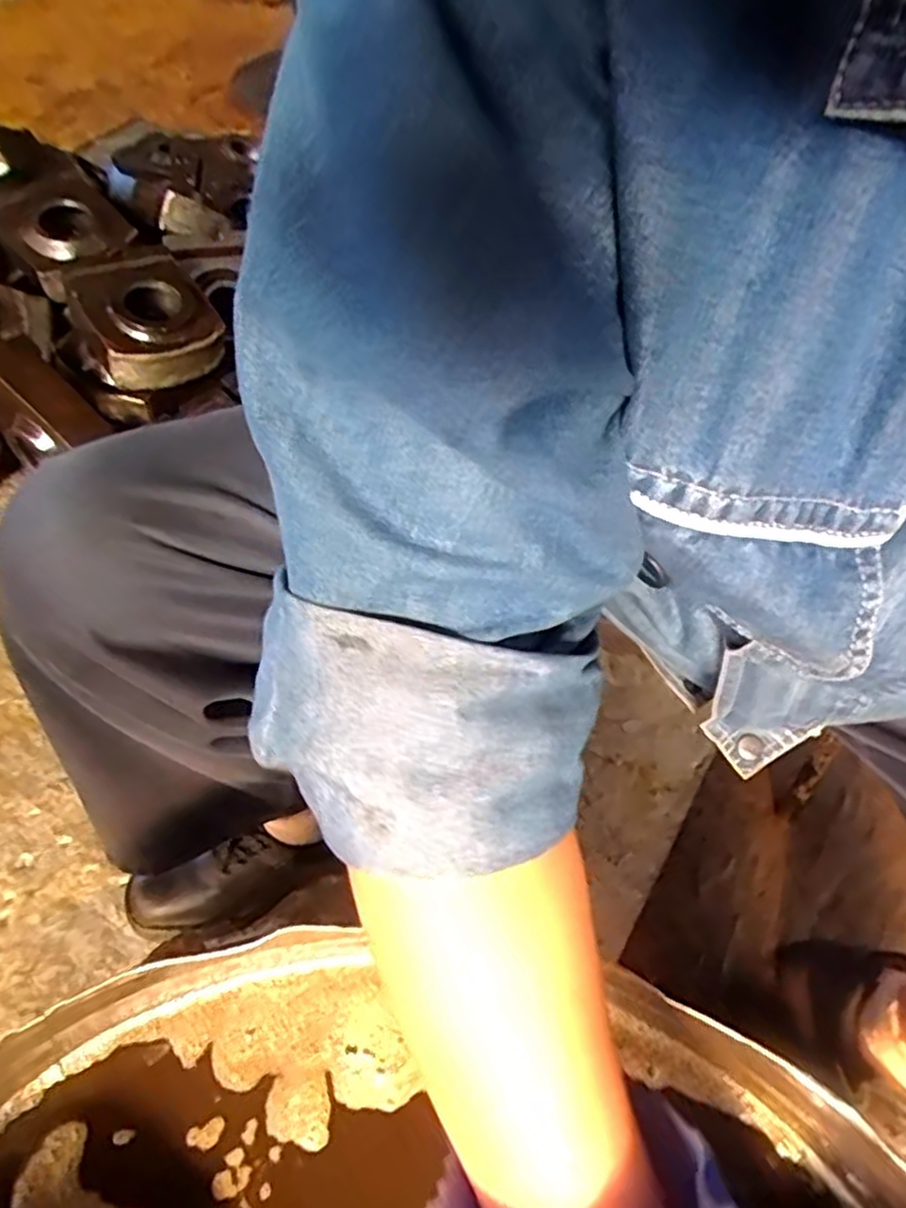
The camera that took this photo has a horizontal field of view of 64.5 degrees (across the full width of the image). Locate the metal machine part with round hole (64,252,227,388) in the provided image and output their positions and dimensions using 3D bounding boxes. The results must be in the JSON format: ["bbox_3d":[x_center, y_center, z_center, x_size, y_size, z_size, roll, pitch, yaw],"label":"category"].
[{"bbox_3d":[-0.341,-0.311,0.805,0.141,0.107,0.093,-23,57,-17],"label":"metal machine part with round hole"}]

